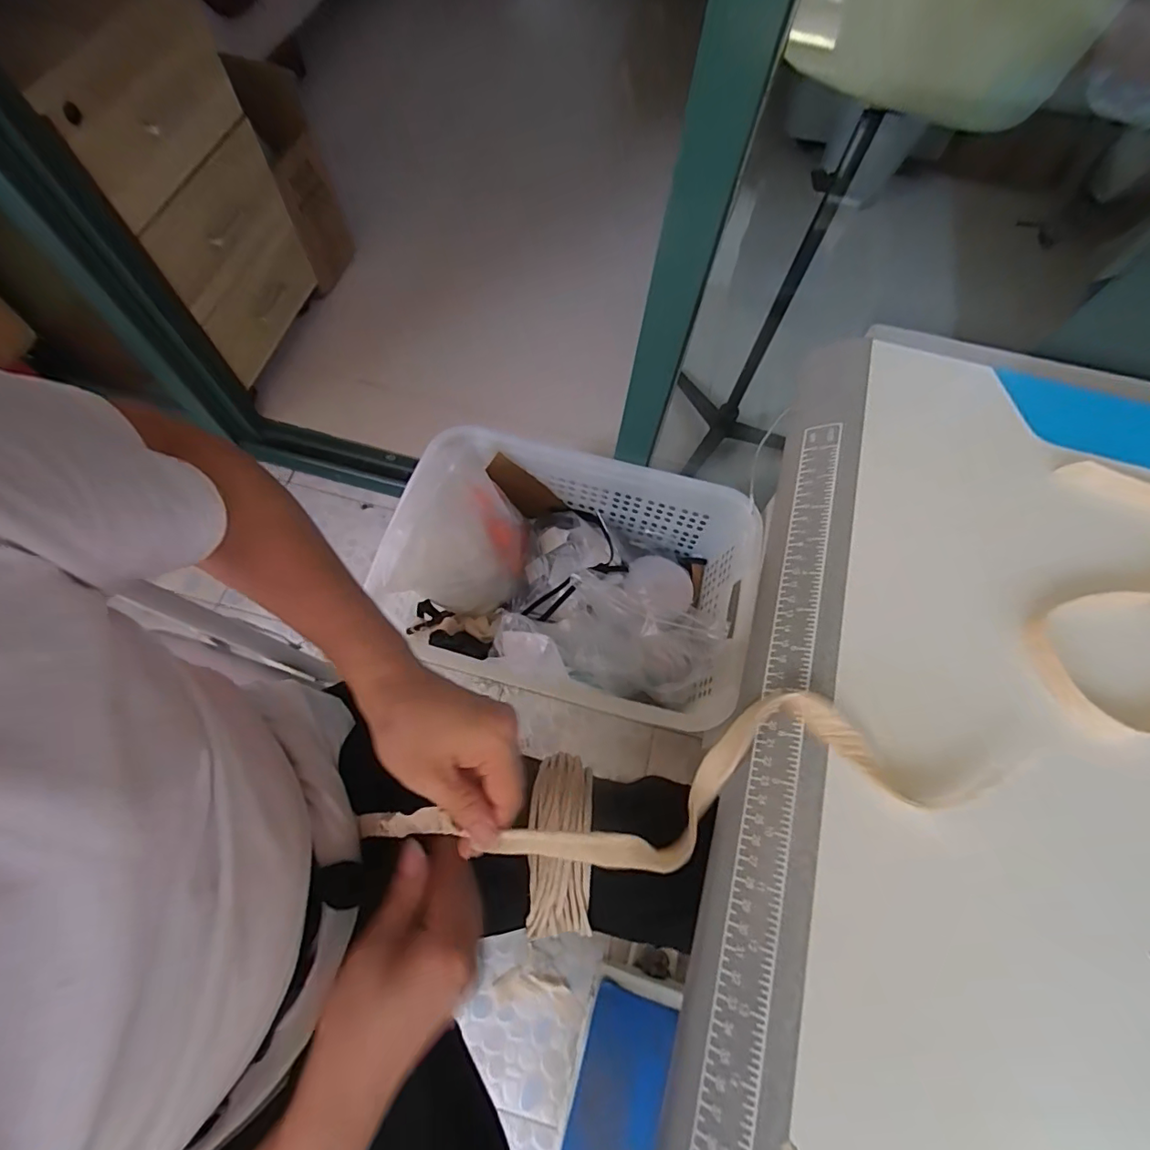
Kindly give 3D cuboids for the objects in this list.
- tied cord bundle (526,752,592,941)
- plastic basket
[{"bbox_3d":[-0.011,0.216,0.422,0.051,0.064,0.142,2,67,-2],"label":"tied cord bundle"},{"bbox_3d":[-0.014,-0.004,0.904,0.540,0.225,0.375,13,67,2],"label":"plastic basket"}]

